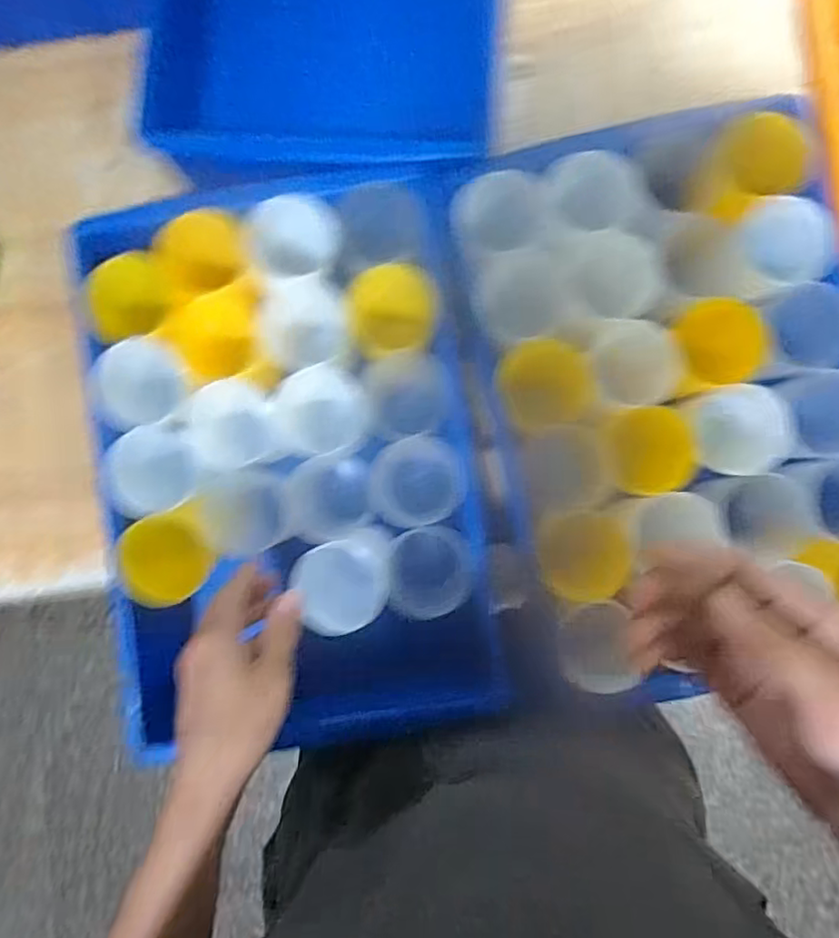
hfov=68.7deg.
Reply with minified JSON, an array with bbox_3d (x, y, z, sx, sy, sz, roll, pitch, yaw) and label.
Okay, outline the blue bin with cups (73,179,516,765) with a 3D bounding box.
[{"bbox_3d":[-0.095,-0.006,0.474,0.273,0.077,0.400,-9,87,1],"label":"blue bin with cups"}]

